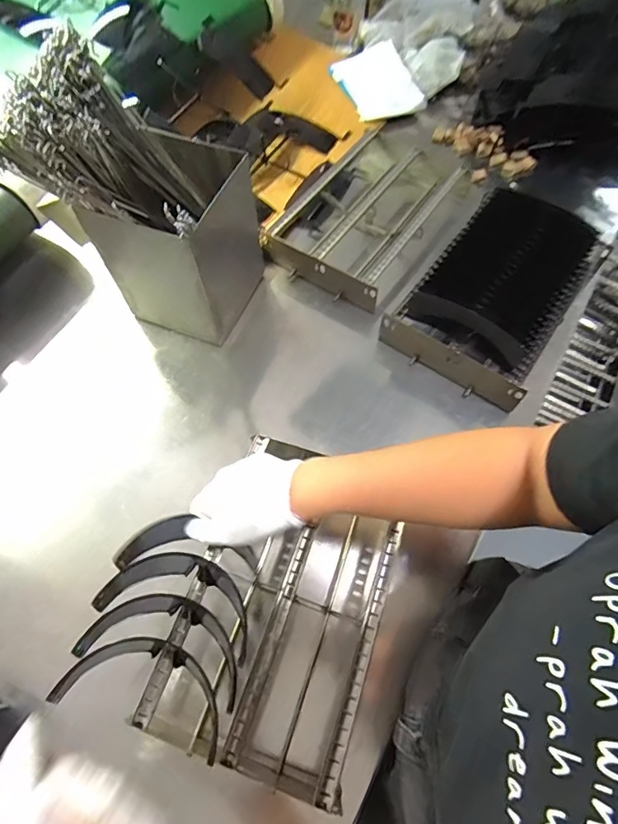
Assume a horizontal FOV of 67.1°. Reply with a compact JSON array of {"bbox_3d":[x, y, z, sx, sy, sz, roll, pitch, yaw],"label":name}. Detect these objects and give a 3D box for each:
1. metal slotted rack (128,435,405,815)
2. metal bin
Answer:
[{"bbox_3d":[-0.026,0.195,0.493,0.193,0.063,0.308,16,64,7],"label":"metal slotted rack"},{"bbox_3d":[-0.158,-0.235,0.641,0.151,0.200,0.189,22,65,10],"label":"metal bin"}]

